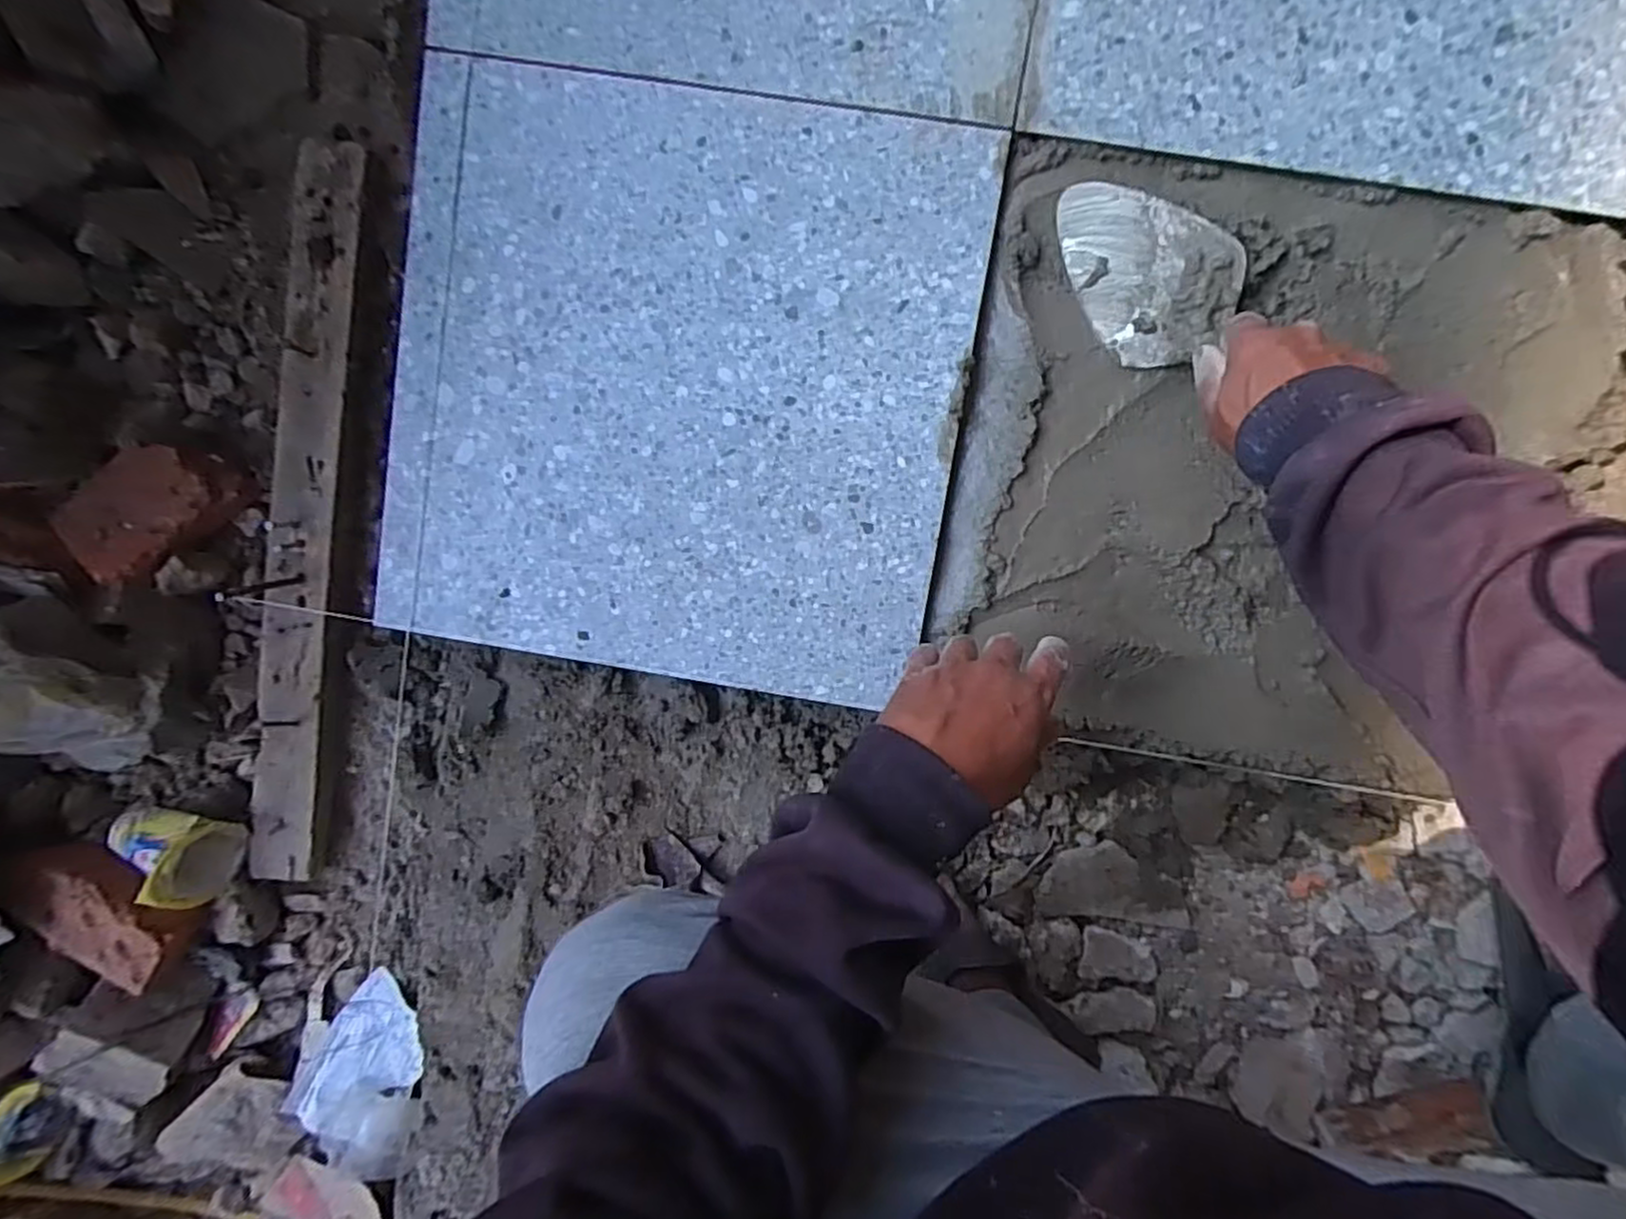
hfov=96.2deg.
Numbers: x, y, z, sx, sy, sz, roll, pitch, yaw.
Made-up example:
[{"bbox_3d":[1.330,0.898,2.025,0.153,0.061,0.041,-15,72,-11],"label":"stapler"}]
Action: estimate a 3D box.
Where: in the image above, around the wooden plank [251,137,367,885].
[{"bbox_3d":[-0.434,-0.065,0.619,0.056,0.026,0.625,8,96,1],"label":"wooden plank"}]

